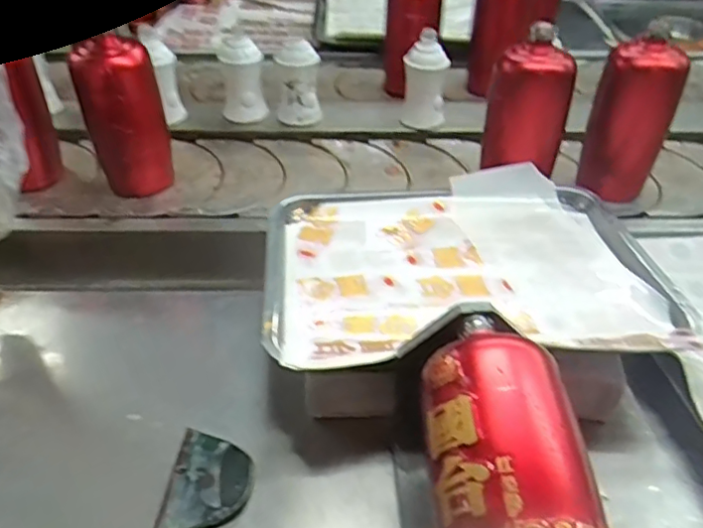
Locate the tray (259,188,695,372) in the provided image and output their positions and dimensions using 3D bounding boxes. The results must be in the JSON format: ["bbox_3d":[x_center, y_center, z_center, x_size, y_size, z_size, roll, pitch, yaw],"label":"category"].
[{"bbox_3d":[0.098,-0.001,0.540,0.342,0.029,0.277,-1,35,-5],"label":"tray"}]

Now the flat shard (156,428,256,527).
[{"bbox_3d":[-0.100,0.154,0.420,0.059,0.007,0.081,-2,38,5],"label":"flat shard"}]

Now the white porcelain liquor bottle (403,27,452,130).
[{"bbox_3d":[0.101,-0.241,0.798,0.051,0.124,0.055,-2,40,-4],"label":"white porcelain liquor bottle"}]

